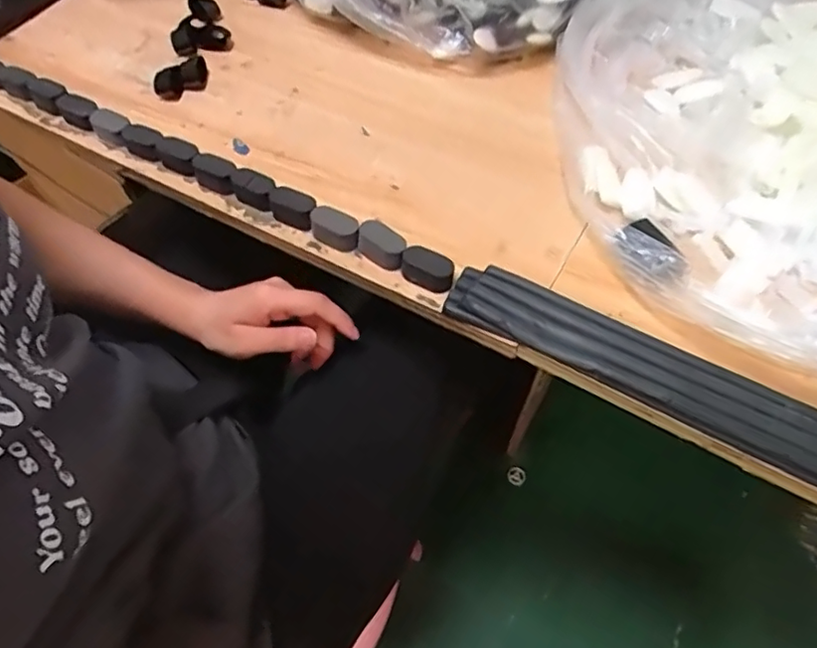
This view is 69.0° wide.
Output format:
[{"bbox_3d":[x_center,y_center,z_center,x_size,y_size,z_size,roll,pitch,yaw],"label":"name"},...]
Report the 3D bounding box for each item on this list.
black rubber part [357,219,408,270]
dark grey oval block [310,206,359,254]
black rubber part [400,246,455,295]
[{"bbox_3d":[-0.018,-0.055,0.415,0.038,0.018,0.020,36,61,21],"label":"black rubber part"},{"bbox_3d":[-0.053,-0.068,0.426,0.039,0.018,0.021,25,57,15],"label":"dark grey oval block"},{"bbox_3d":[0.013,-0.037,0.405,0.037,0.015,0.023,27,58,16],"label":"black rubber part"}]

